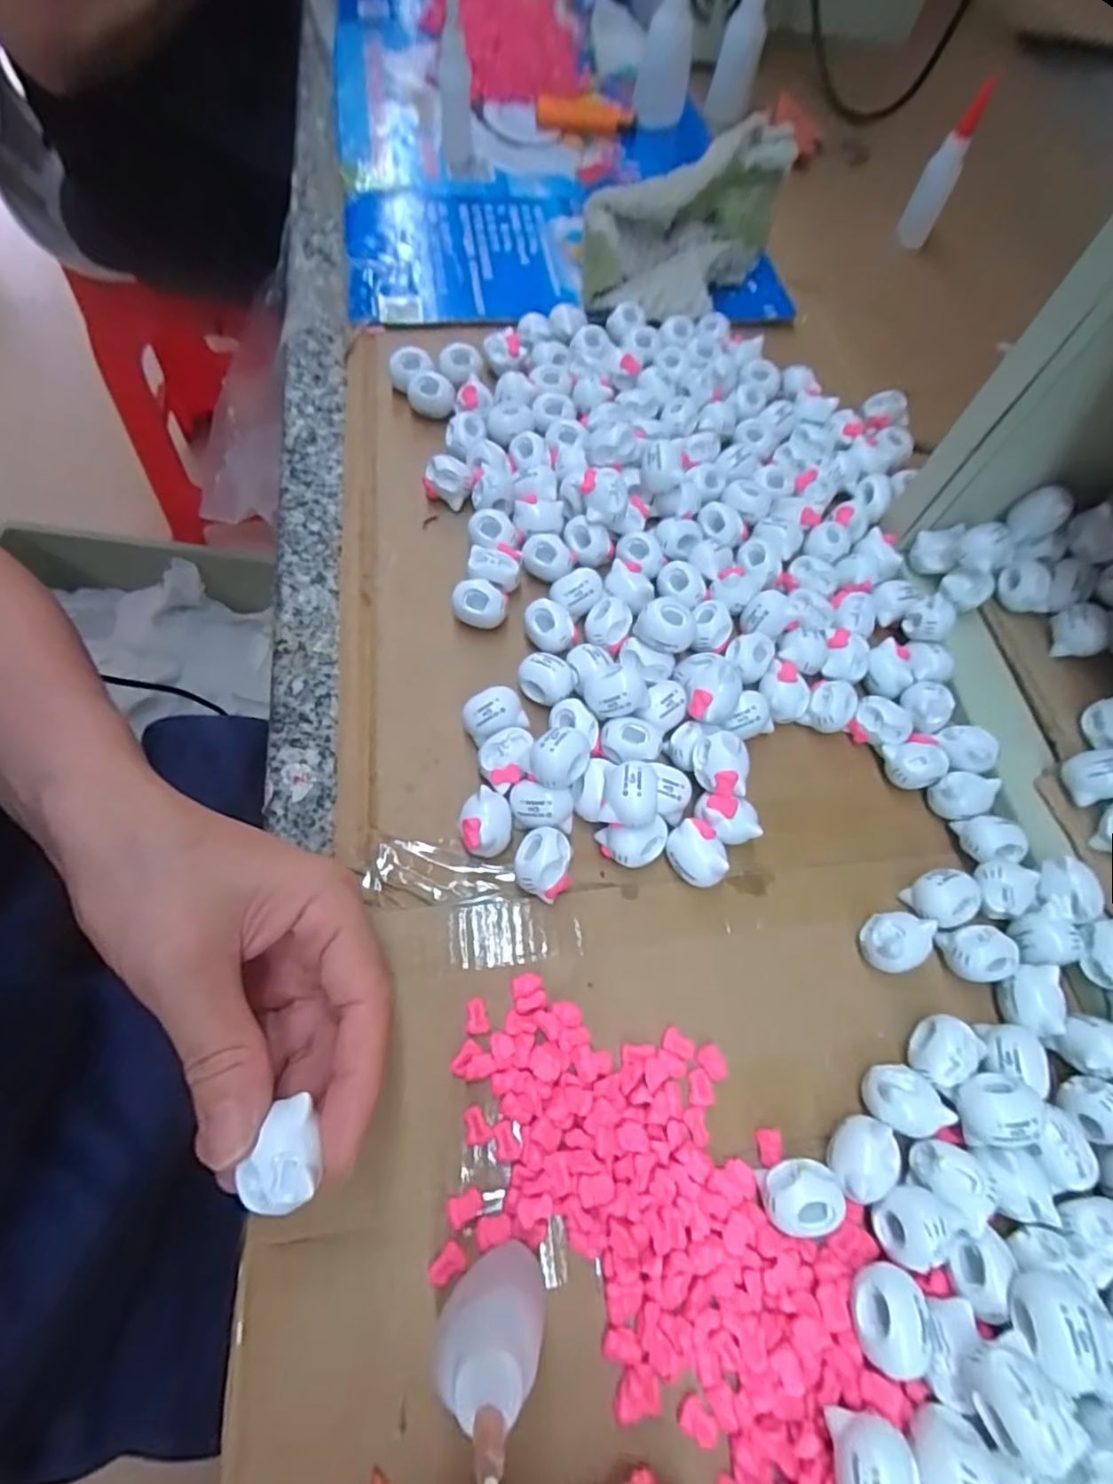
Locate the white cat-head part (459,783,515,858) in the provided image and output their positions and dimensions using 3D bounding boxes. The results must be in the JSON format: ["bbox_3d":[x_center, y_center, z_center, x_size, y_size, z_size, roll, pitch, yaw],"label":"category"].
[{"bbox_3d":[-0.028,0.034,0.253,0.019,0.019,0.026,10,65,0],"label":"white cat-head part"}]

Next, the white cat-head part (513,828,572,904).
[{"bbox_3d":[-0.005,0.048,0.246,0.021,0.019,0.026,10,65,-1],"label":"white cat-head part"}]

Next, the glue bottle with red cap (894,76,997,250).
[{"bbox_3d":[0.283,-0.419,0.464,0.024,0.096,0.027,30,67,9],"label":"glue bottle with red cap"}]

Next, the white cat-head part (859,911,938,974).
[{"bbox_3d":[0.132,0.078,0.245,0.022,0.020,0.022,2,65,-4],"label":"white cat-head part"}]

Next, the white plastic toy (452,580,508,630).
[{"bbox_3d":[-0.036,-0.063,0.296,0.024,0.020,0.017,9,65,-1],"label":"white plastic toy"}]

